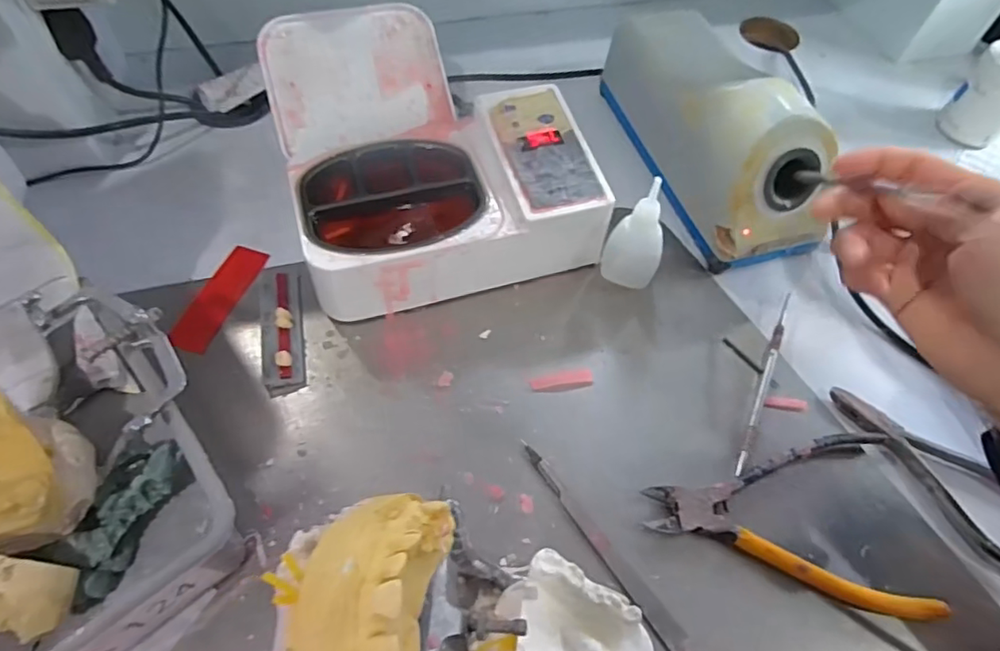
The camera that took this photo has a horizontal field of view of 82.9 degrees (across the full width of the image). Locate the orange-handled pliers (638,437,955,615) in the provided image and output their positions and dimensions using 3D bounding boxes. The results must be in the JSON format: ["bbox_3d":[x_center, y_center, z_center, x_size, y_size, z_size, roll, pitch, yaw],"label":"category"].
[{"bbox_3d":[0.148,0.102,0.298,0.141,0.013,0.092,2,57,-3],"label":"orange-handled pliers"}]

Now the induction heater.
[{"bbox_3d":[0.151,-0.151,0.409,0.075,0.091,0.216,-14,59,-13],"label":"induction heater"}]

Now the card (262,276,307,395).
[{"bbox_3d":[-0.133,0.001,0.347,0.024,0.010,0.086,-10,58,-10],"label":"card"}]

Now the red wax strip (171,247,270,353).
[{"bbox_3d":[-0.178,-0.018,0.360,0.025,0.004,0.083,15,53,3],"label":"red wax strip"}]

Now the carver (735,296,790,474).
[{"bbox_3d":[0.164,0.031,0.348,0.007,0.007,0.136,24,59,11],"label":"carver"}]

